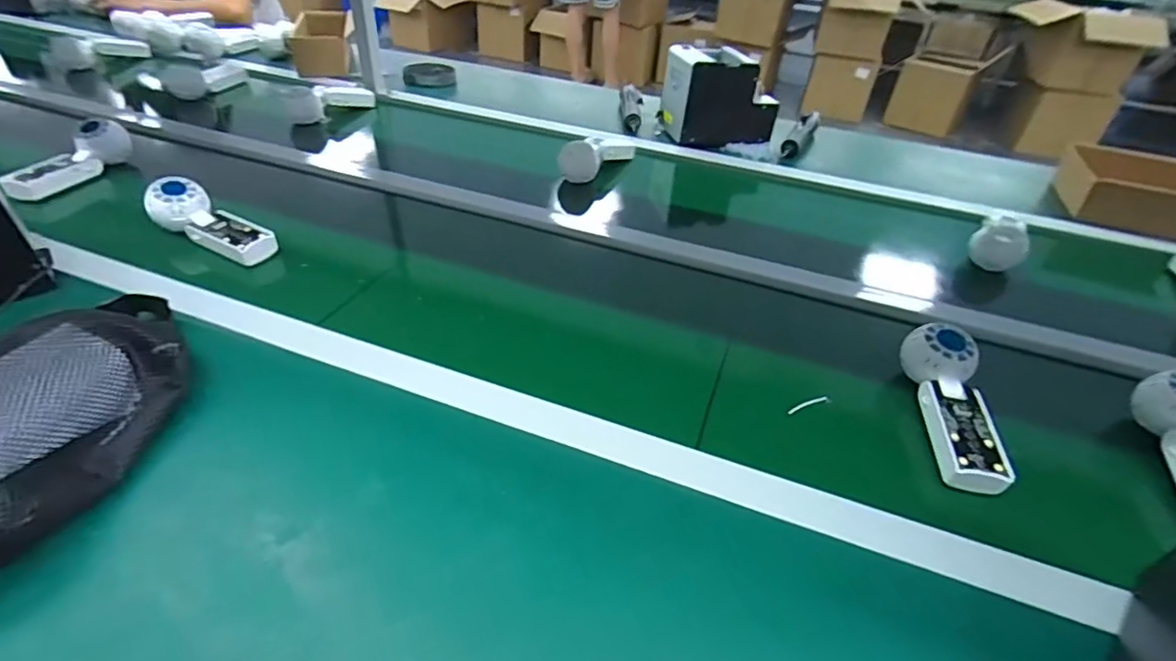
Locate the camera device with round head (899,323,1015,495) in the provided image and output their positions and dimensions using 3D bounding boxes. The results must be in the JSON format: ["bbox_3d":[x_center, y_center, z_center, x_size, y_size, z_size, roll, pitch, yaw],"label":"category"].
[{"bbox_3d":[0.340,0.070,0.525,0.062,0.047,0.169,7,54,0],"label":"camera device with round head"}]

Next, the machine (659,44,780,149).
[{"bbox_3d":[0.237,-0.425,1.033,0.187,0.153,0.122,-2,42,-10],"label":"machine"}]

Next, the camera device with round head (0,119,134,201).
[{"bbox_3d":[-0.718,-0.236,0.784,0.050,0.065,0.175,15,40,12],"label":"camera device with round head"}]

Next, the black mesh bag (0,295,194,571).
[{"bbox_3d":[-0.402,0.068,0.413,0.127,0.070,0.309,11,41,5],"label":"black mesh bag"}]

